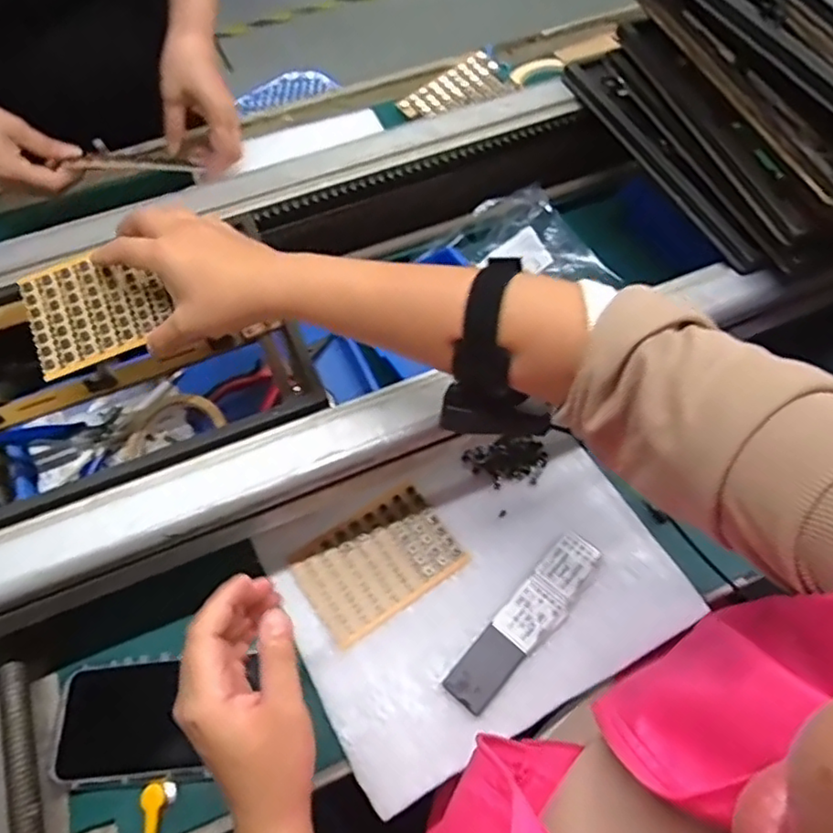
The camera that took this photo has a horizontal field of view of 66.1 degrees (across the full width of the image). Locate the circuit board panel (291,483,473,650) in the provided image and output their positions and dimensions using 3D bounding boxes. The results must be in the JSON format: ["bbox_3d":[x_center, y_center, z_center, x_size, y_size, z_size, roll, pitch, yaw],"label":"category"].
[{"bbox_3d":[-0.029,0.113,0.504,0.118,0.007,0.080,-32,62,-15],"label":"circuit board panel"}]

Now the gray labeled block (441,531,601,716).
[{"bbox_3d":[0.082,0.150,0.474,0.036,0.013,0.150,37,67,23],"label":"gray labeled block"}]

